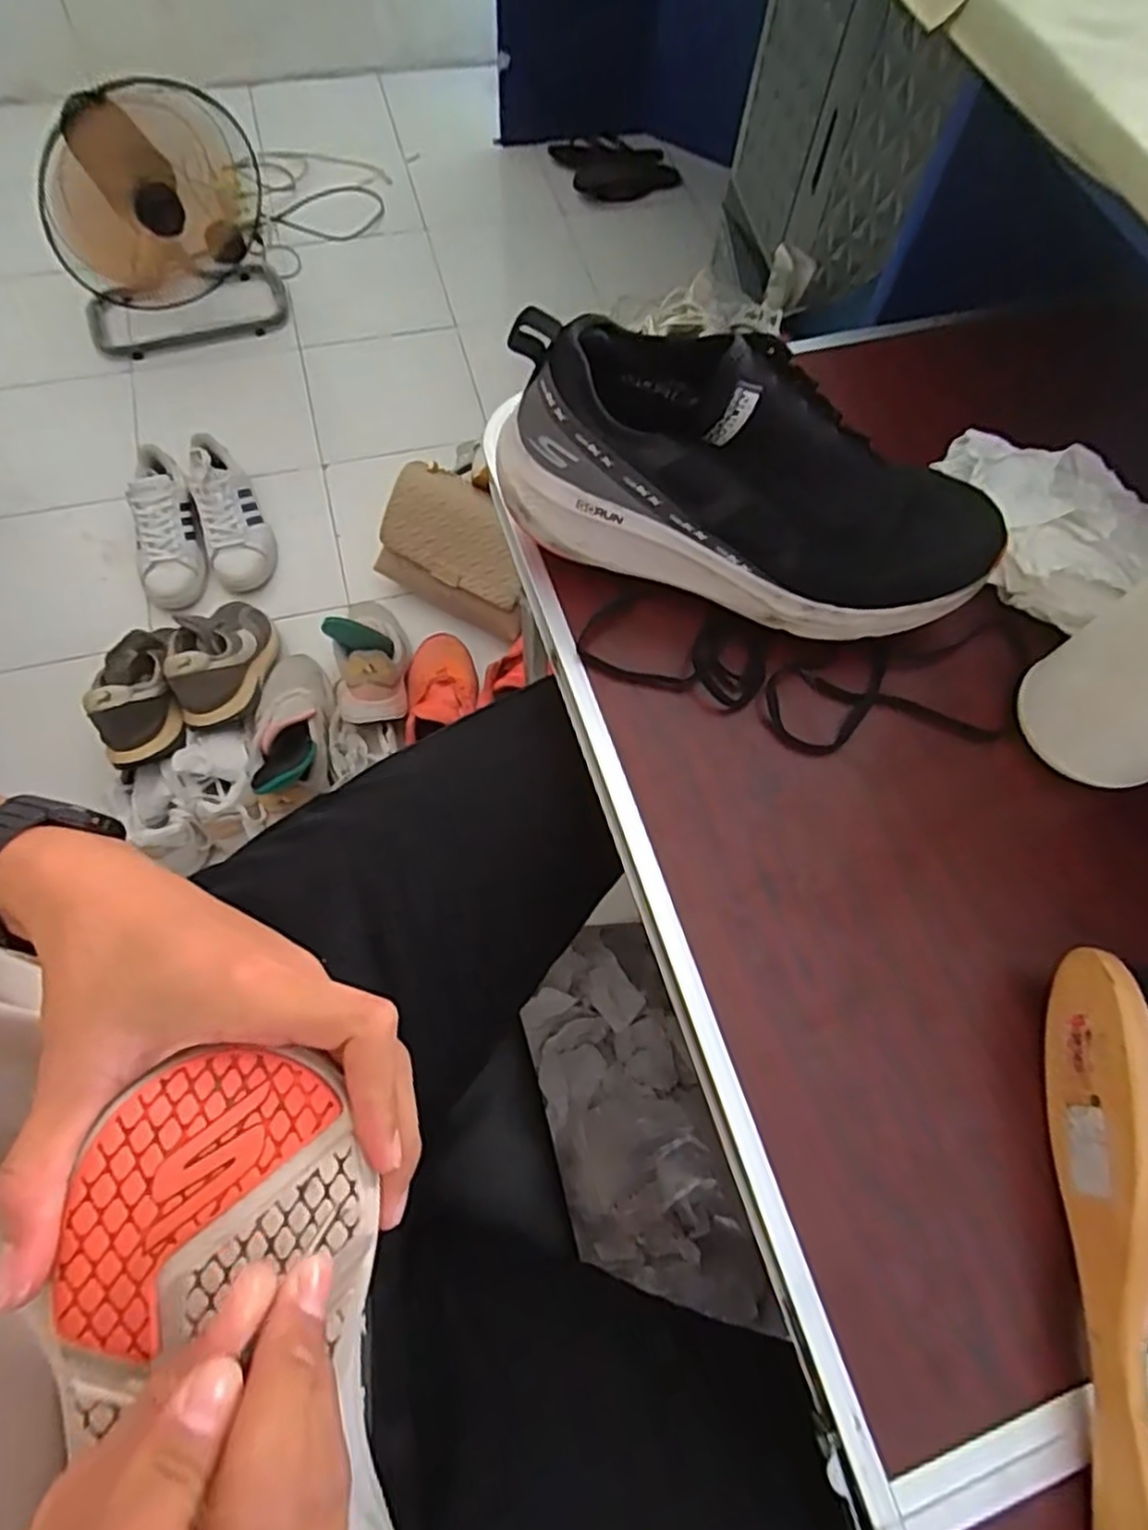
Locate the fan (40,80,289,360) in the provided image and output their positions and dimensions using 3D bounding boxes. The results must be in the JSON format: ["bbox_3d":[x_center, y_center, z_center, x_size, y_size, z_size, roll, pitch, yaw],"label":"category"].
[{"bbox_3d":[-0.728,-0.983,1.217,0.353,0.352,0.360,-19,70,-11],"label":"fan"}]

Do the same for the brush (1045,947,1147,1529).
[{"bbox_3d":[0.228,0.197,0.283,0.046,0.036,0.231,11,67,1],"label":"brush"}]

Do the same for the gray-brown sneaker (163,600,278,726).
[{"bbox_3d":[-0.482,-0.163,0.977,0.112,0.097,0.246,-3,41,-5],"label":"gray-brown sneaker"}]

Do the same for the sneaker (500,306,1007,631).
[{"bbox_3d":[0.096,-0.151,0.380,0.272,0.095,0.096,18,68,4],"label":"sneaker"}]

